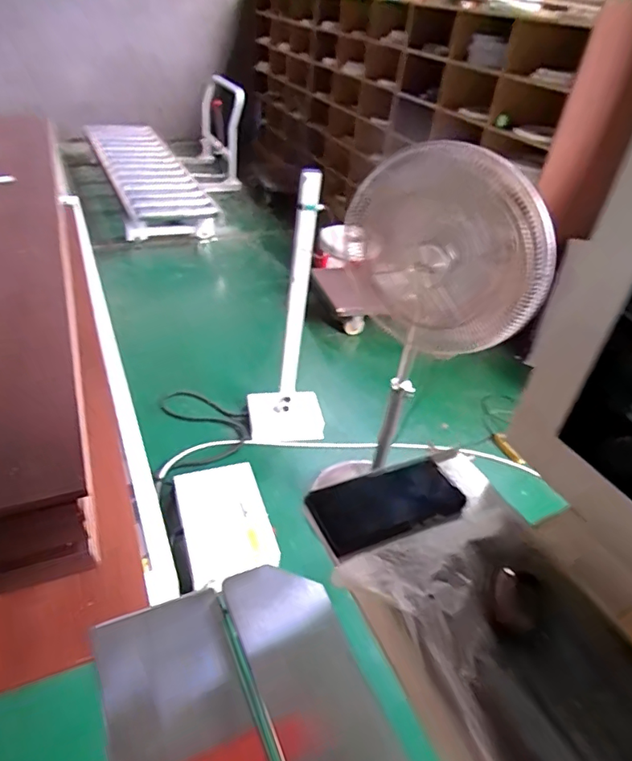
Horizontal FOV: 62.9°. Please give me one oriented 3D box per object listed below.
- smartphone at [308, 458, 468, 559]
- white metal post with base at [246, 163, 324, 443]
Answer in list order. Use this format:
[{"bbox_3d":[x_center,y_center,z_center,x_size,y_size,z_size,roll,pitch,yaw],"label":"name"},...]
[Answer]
[{"bbox_3d":[0.077,0.129,0.543,0.156,0.015,0.080,-14,54,-18],"label":"smartphone"},{"bbox_3d":[-0.082,-0.210,1.848,0.283,0.995,0.203,-3,38,-14],"label":"white metal post with base"}]

